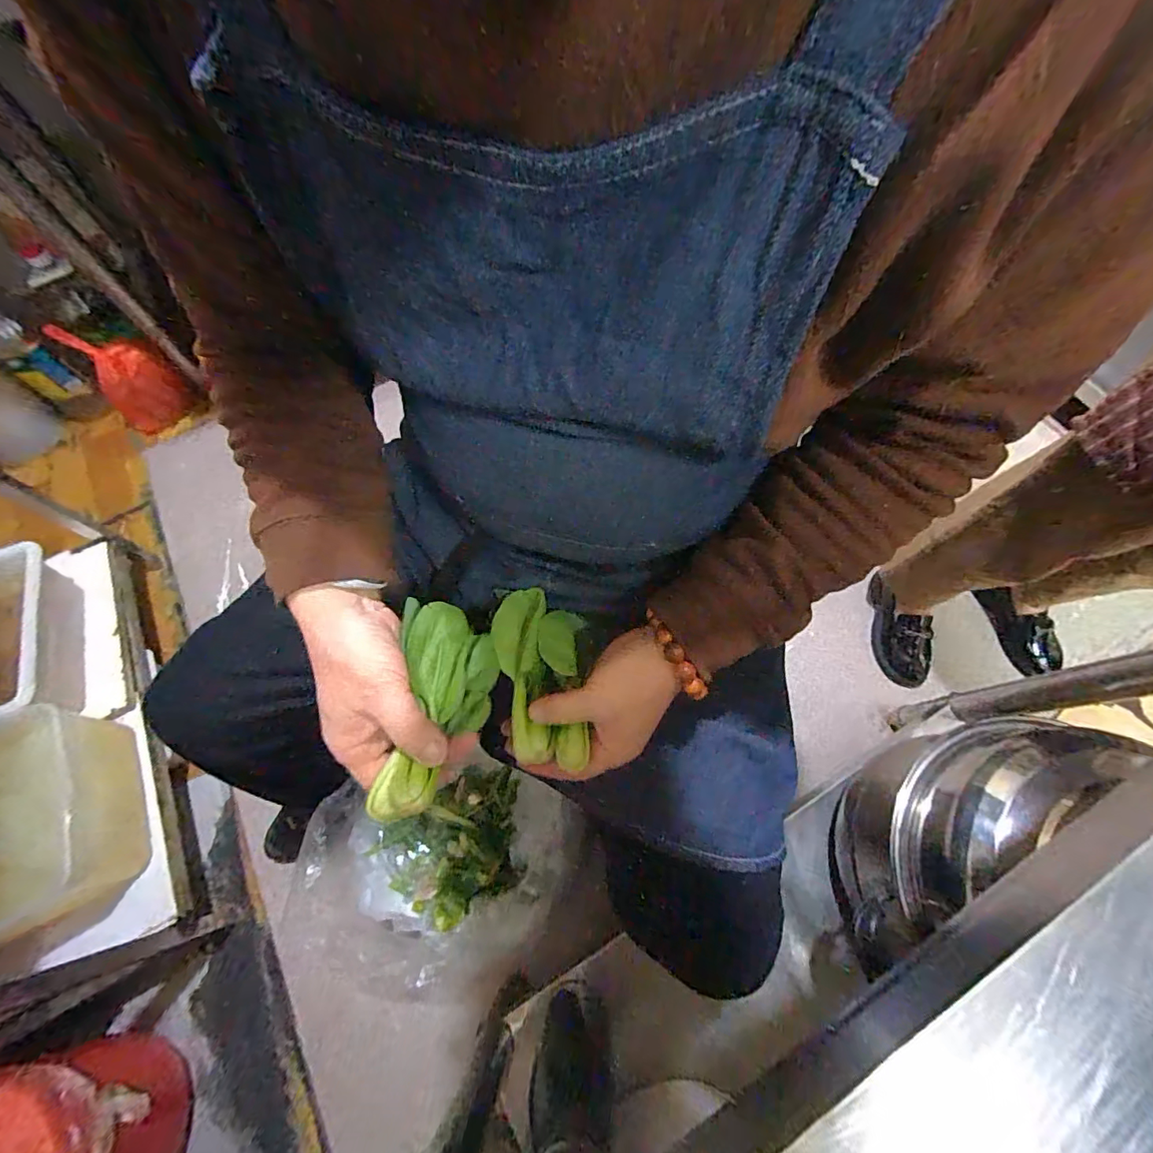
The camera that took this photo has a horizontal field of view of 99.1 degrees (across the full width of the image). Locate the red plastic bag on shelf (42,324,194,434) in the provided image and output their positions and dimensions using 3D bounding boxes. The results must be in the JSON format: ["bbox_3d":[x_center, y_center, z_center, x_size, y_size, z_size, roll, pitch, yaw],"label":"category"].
[{"bbox_3d":[-1.102,-0.495,1.231,0.164,0.247,0.144,-31,69,-11],"label":"red plastic bag on shelf"}]

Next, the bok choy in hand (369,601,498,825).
[{"bbox_3d":[-0.103,0.095,0.358,0.066,0.063,0.147,6,58,4],"label":"bok choy in hand"}]

